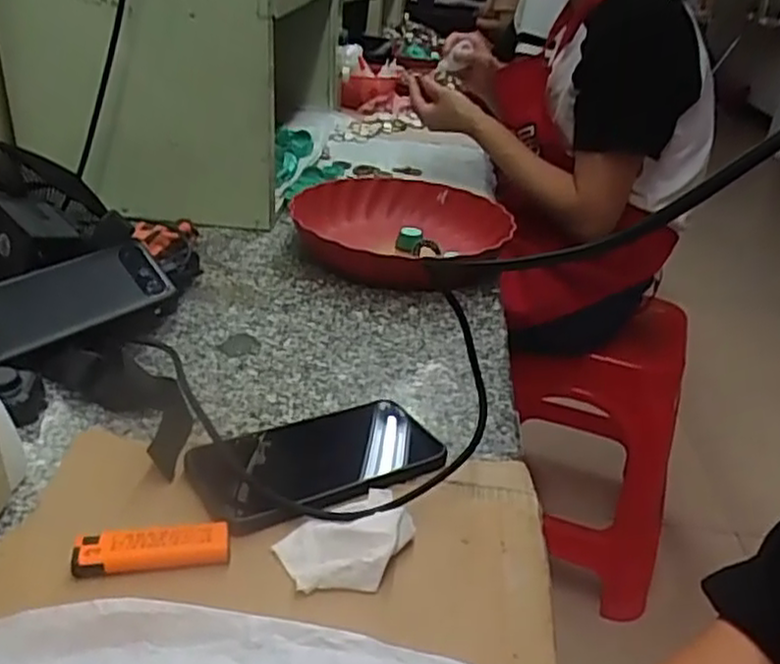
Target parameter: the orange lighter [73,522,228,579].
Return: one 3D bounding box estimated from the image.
[{"bbox_3d":[-0.130,0.120,0.394,0.080,0.019,0.022,-3,30,-14],"label":"orange lighter"}]

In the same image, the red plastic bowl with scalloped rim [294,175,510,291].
[{"bbox_3d":[0.011,-0.113,0.822,0.225,0.069,0.208,4,29,-2],"label":"red plastic bowl with scalloped rim"}]

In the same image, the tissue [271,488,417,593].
[{"bbox_3d":[-0.020,0.118,0.409,0.082,0.018,0.061,-17,35,-33],"label":"tissue"}]

